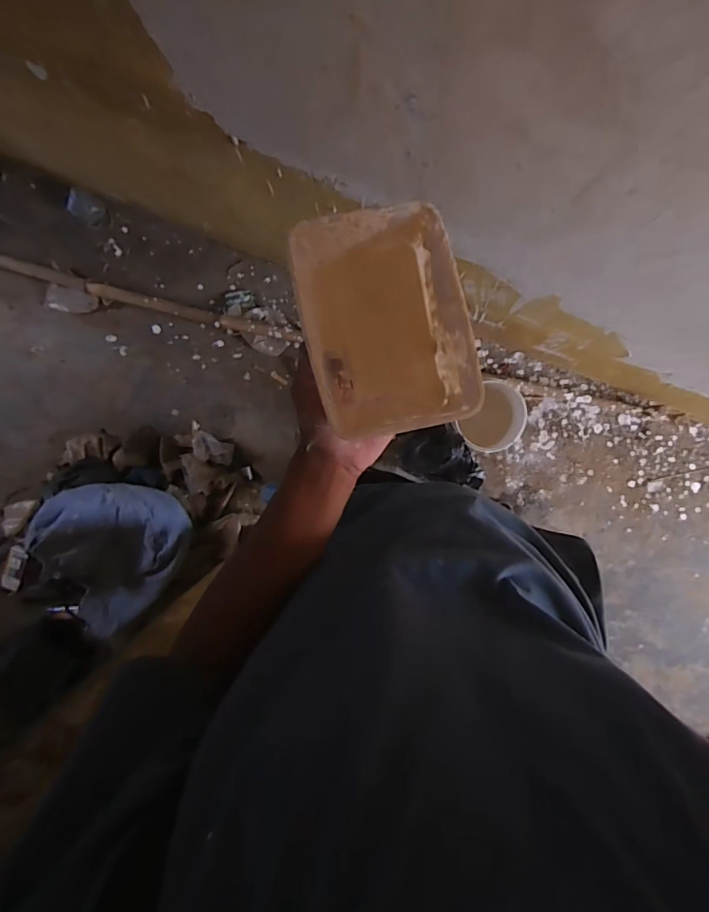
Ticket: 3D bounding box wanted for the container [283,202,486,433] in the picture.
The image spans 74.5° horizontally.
[{"bbox_3d":[0.026,-0.104,0.373,0.120,0.068,0.170,-11,95,5],"label":"container"}]

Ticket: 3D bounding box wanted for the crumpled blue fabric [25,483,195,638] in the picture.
[{"bbox_3d":[-0.621,0.230,1.190,0.366,0.093,0.354,-48,112,-16],"label":"crumpled blue fabric"}]

